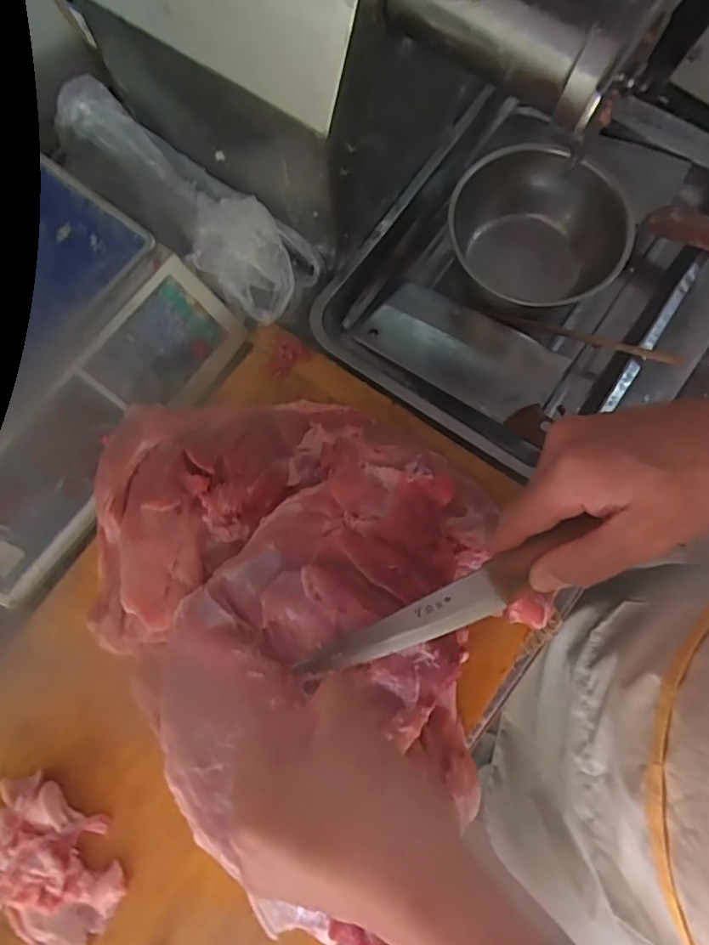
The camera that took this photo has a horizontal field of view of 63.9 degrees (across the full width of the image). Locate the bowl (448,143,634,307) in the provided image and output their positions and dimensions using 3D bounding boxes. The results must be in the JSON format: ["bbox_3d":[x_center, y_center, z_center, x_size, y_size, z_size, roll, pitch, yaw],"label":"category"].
[{"bbox_3d":[0.183,-0.231,0.551,0.144,0.056,0.158,0,78,1],"label":"bowl"}]

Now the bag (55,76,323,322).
[{"bbox_3d":[-0.149,-0.252,0.511,0.257,0.059,0.087,43,81,-5],"label":"bag"}]

